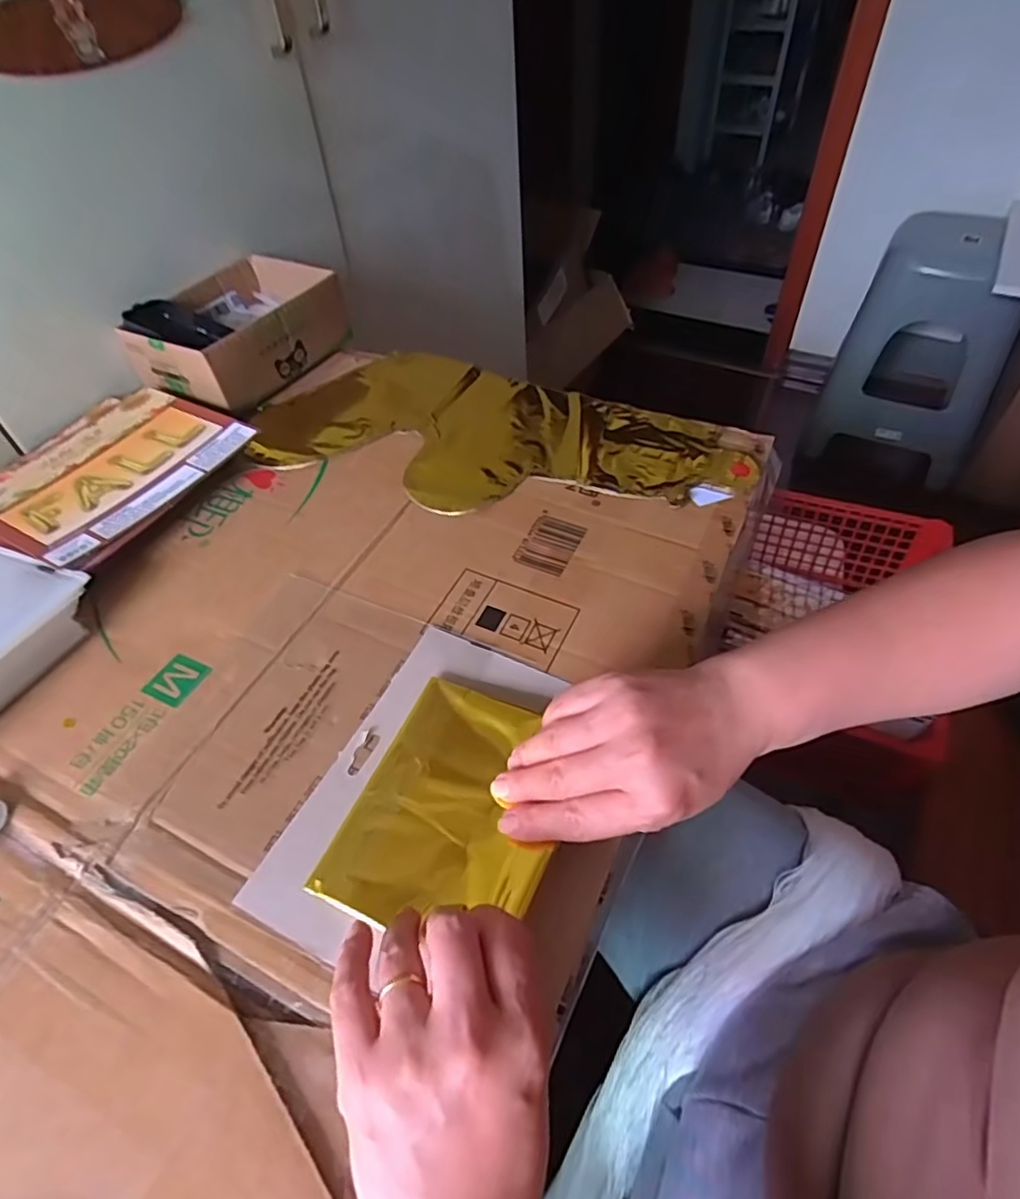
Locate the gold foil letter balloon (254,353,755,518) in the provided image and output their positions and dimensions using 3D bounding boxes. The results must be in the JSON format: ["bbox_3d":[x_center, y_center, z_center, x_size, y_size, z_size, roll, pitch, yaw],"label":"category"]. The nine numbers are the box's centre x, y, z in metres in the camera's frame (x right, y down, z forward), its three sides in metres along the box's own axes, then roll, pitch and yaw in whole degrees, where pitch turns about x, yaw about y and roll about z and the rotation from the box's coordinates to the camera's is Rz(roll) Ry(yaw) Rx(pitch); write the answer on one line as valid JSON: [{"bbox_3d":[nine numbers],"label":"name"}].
[{"bbox_3d":[-0.017,-0.144,0.546,0.416,0.013,0.189,18,54,19],"label":"gold foil letter balloon"}]

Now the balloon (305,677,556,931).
[{"bbox_3d":[-0.027,0.110,0.340,0.105,0.013,0.133,16,53,18],"label":"balloon"}]

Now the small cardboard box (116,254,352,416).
[{"bbox_3d":[-0.272,-0.275,0.638,0.145,0.064,0.195,24,56,23],"label":"small cardboard box"}]

